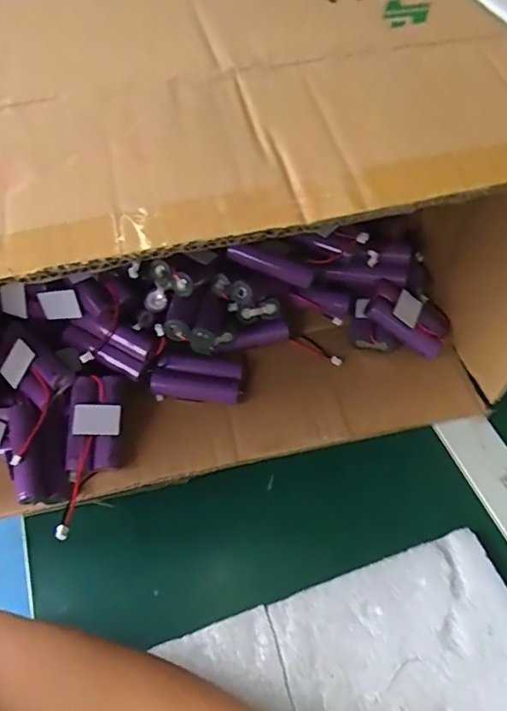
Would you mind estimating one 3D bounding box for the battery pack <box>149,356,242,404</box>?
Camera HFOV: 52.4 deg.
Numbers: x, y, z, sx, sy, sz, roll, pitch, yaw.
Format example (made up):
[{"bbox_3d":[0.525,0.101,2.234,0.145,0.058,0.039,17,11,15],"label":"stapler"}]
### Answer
[{"bbox_3d":[-0.042,0.017,0.390,0.065,0.020,0.031,5,55,4],"label":"battery pack"}]

